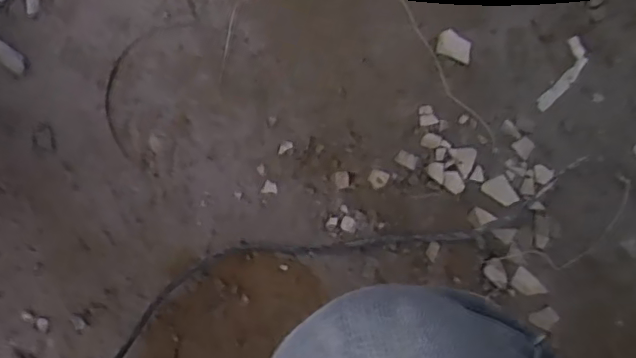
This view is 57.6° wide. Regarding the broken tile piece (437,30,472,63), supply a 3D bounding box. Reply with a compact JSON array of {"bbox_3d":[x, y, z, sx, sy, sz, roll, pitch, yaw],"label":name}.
[{"bbox_3d":[0.152,-0.146,0.639,0.039,0.007,0.028,19,83,-1],"label":"broken tile piece"}]

